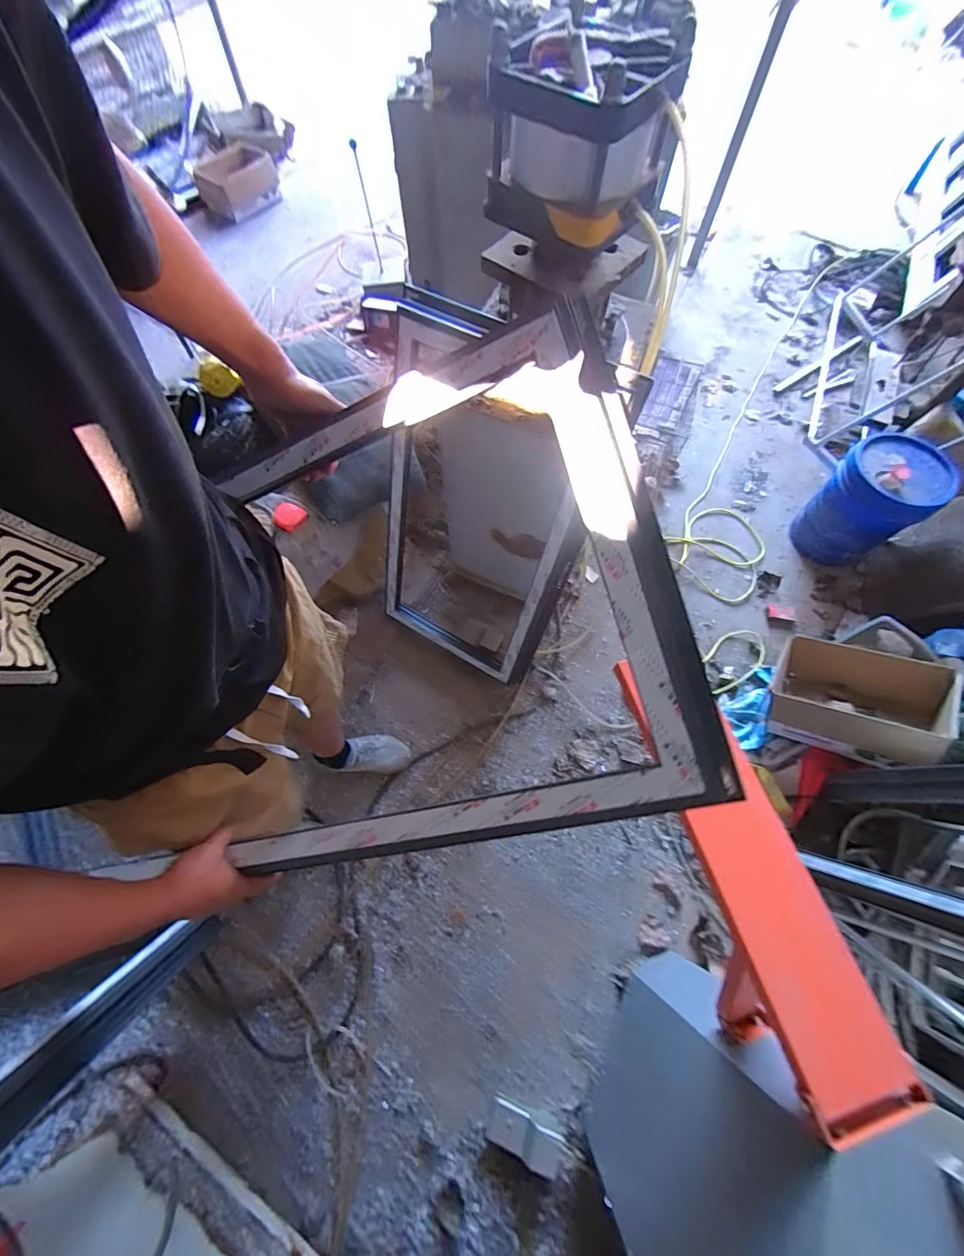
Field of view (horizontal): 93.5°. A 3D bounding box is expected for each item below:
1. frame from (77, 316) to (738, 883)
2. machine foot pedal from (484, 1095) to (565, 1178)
[{"bbox_3d":[-0.102,-0.001,0.573,0.619,0.079,0.558,-17,85,19],"label":"frame"},{"bbox_3d":[0.097,1.156,1.032,0.169,0.056,0.082,15,67,21],"label":"machine foot pedal"}]

